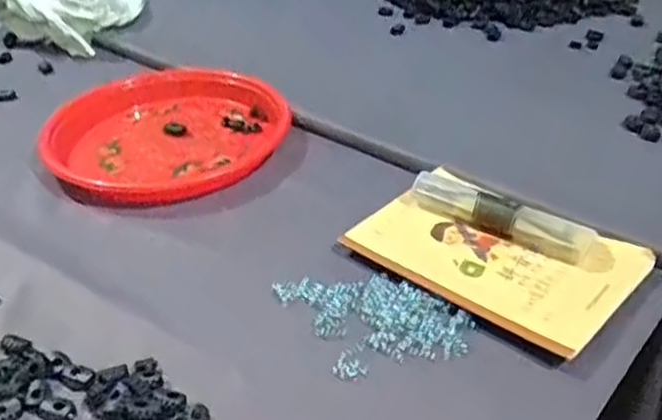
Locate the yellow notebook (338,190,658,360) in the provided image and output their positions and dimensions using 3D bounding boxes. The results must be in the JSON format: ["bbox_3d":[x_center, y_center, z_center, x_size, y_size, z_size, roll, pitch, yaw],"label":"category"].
[{"bbox_3d":[0.127,0.033,0.551,0.207,0.017,0.128,25,44,34],"label":"yellow notebook"}]

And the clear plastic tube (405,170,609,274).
[{"bbox_3d":[0.143,0.006,0.565,0.171,0.029,0.029,20,41,29],"label":"clear plastic tube"}]

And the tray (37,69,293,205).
[{"bbox_3d":[-0.171,-0.085,0.714,0.203,0.042,0.216,-2,35,2],"label":"tray"}]

